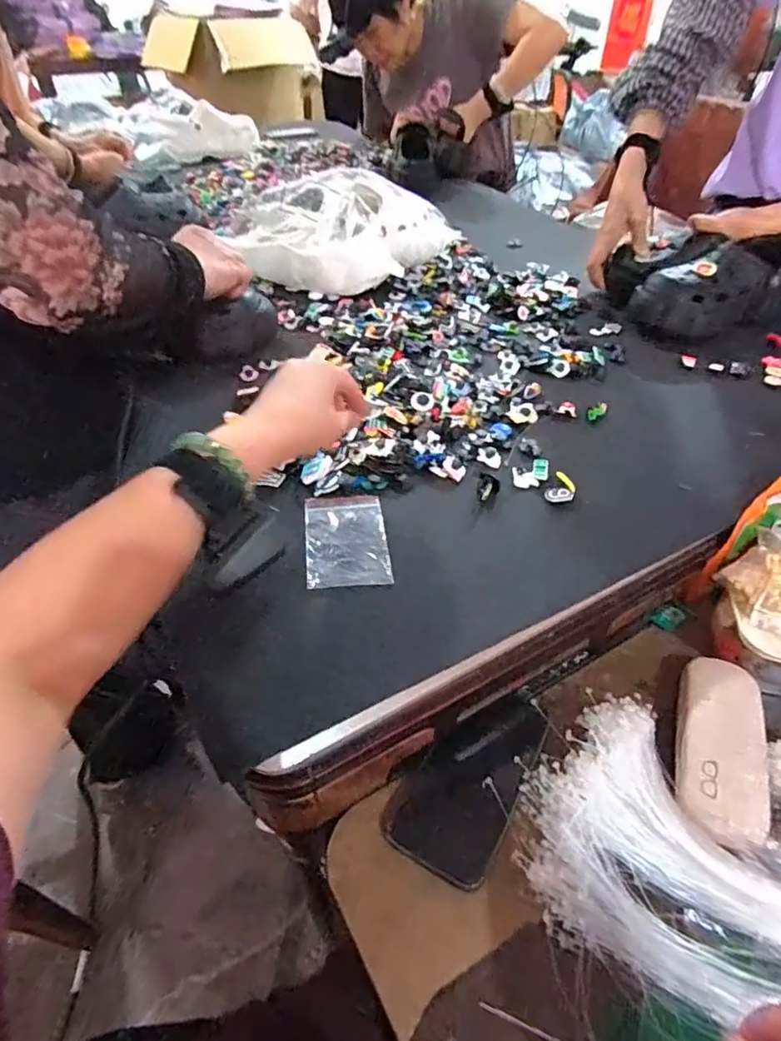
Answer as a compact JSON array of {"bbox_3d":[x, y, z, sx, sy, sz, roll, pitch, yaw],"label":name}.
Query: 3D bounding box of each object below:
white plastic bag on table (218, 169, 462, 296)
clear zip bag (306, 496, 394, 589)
[{"bbox_3d":[-0.050,-0.468,0.897,0.206,0.132,0.339,27,50,24],"label":"white plastic bag on table"},{"bbox_3d":[-0.039,0.017,0.501,0.070,0.008,0.108,-4,44,-6],"label":"clear zip bag"}]

